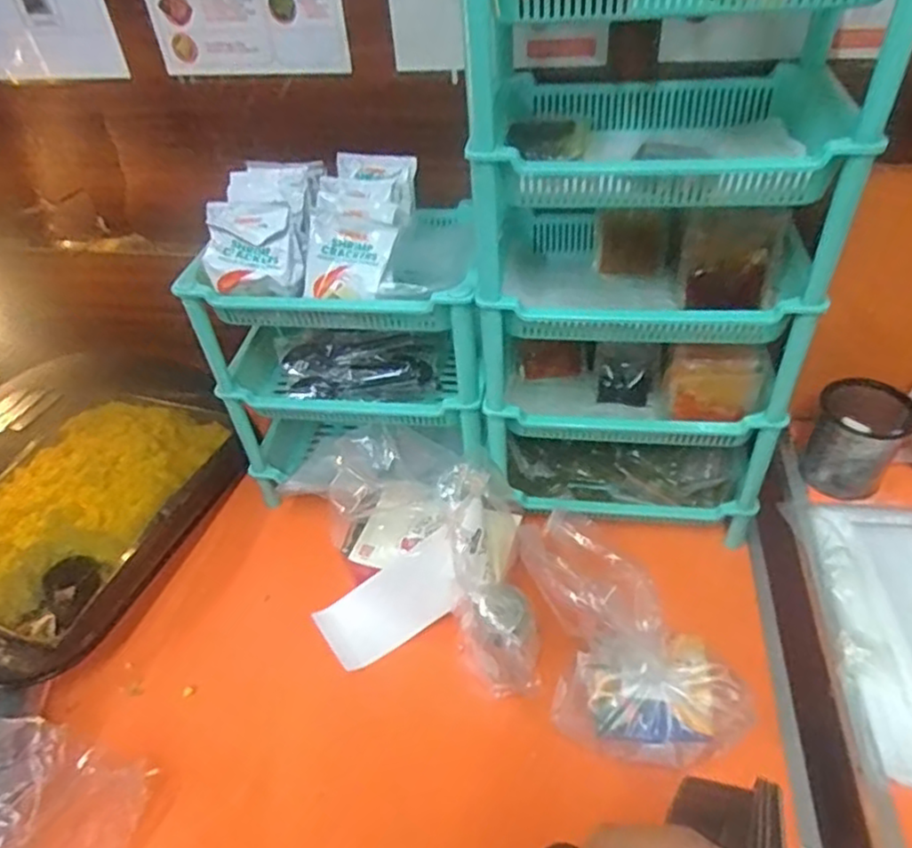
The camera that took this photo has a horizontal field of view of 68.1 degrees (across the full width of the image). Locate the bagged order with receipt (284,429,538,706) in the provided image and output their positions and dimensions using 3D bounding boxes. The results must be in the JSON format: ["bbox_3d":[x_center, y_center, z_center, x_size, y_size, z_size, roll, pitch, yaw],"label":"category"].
[{"bbox_3d":[-0.021,0.133,0.707,0.225,0.192,0.203,7,44,13],"label":"bagged order with receipt"}]

